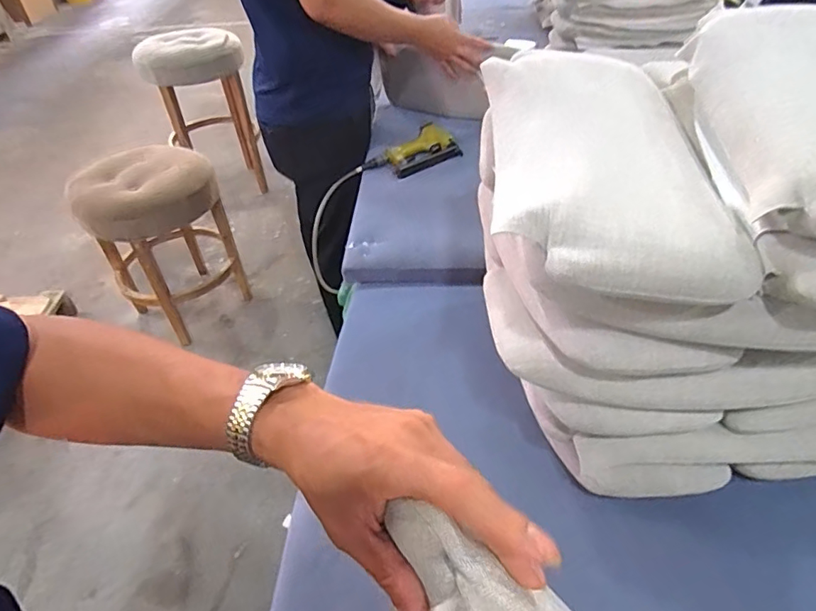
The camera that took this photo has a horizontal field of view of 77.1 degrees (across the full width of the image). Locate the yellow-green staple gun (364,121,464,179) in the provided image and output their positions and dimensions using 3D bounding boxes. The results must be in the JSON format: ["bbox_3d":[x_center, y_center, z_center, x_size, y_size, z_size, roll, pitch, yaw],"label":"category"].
[{"bbox_3d":[0.013,-0.367,1.232,0.225,0.040,0.145,-30,49,-26],"label":"yellow-green staple gun"}]

